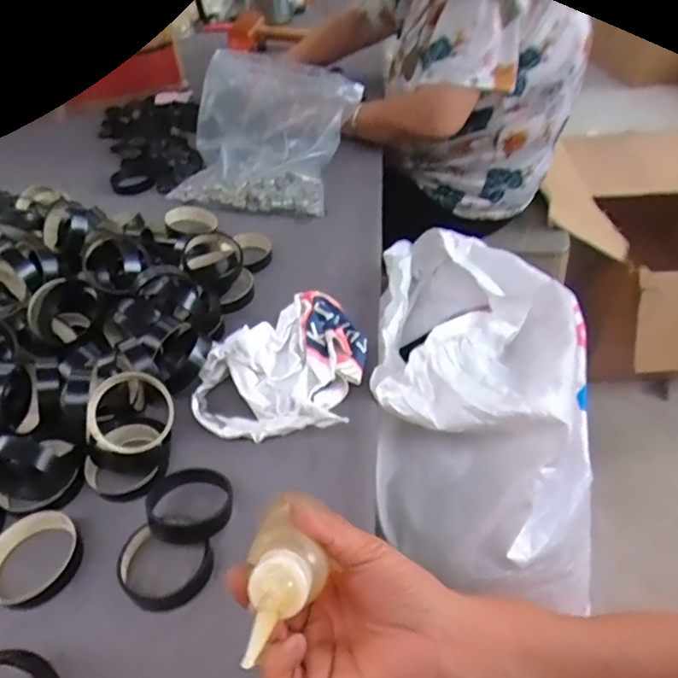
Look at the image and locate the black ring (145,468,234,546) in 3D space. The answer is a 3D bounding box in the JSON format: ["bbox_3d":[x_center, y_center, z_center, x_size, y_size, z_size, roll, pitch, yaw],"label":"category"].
[{"bbox_3d":[-0.119,0.132,0.434,0.067,0.020,0.067,7,36,-5],"label":"black ring"}]

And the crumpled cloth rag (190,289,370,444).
[{"bbox_3d":[-0.055,0.020,0.526,0.150,0.049,0.157,9,46,13],"label":"crumpled cloth rag"}]

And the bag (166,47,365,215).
[{"bbox_3d":[-0.118,-0.307,0.796,0.251,0.147,0.170,13,46,16],"label":"bag"}]

